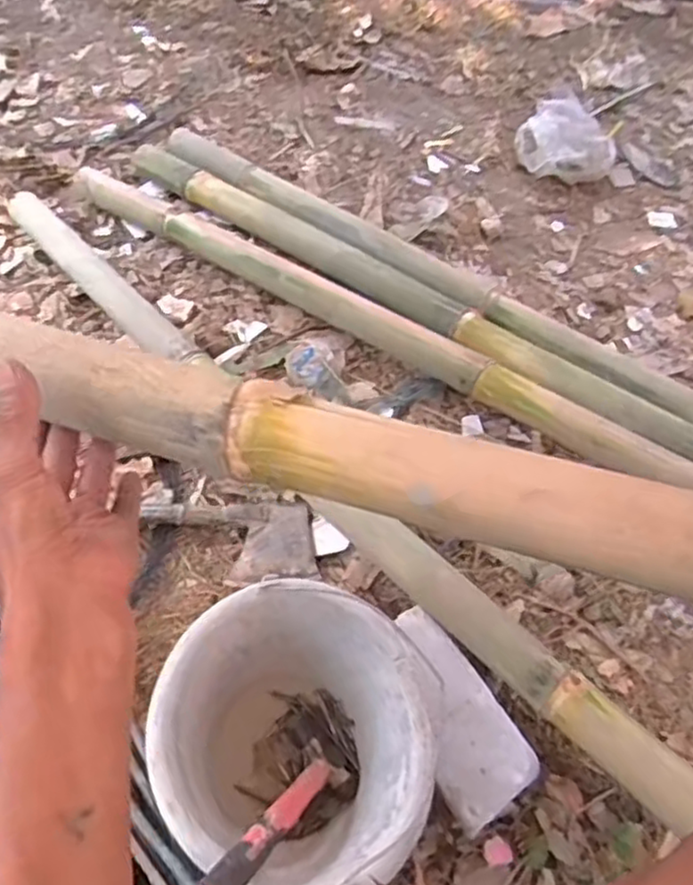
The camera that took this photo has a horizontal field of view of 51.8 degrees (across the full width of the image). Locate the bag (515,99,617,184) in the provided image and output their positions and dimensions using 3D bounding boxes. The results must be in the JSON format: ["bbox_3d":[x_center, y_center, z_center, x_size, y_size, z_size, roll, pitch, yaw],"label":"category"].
[{"bbox_3d":[0.418,-0.567,1.358,0.185,0.076,0.147,13,57,9],"label":"bag"}]

